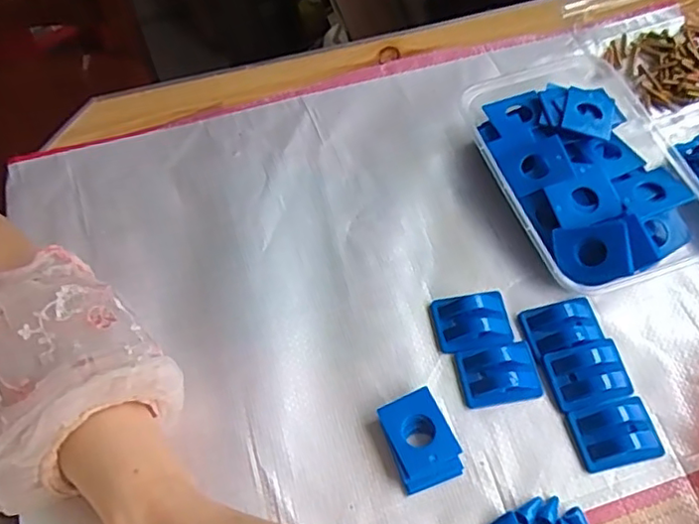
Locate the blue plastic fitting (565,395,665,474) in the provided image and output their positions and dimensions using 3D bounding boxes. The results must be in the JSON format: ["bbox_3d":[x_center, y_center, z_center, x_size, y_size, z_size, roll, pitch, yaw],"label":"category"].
[{"bbox_3d":[0.147,0.093,0.335,0.045,0.016,0.033,-12,62,-6],"label":"blue plastic fitting"}]

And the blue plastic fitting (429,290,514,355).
[{"bbox_3d":[0.074,0.035,0.368,0.045,0.013,0.036,-8,61,-4],"label":"blue plastic fitting"}]

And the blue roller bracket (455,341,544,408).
[{"bbox_3d":[0.087,0.063,0.352,0.046,0.014,0.033,-9,61,-4],"label":"blue roller bracket"}]

